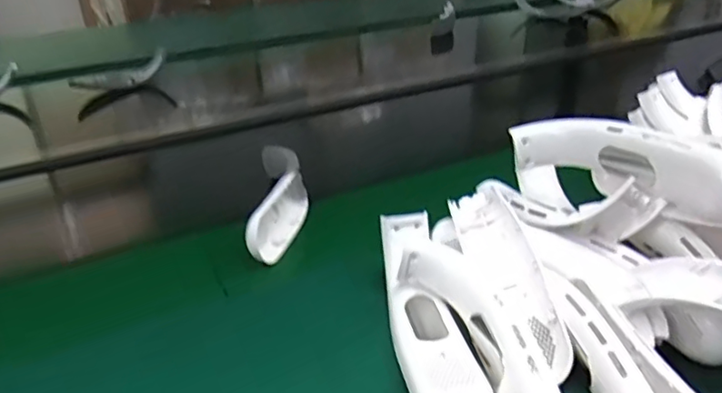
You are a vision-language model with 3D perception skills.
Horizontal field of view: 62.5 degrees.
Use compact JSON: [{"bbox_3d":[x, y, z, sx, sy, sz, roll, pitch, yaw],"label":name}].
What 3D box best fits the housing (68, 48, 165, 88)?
[{"bbox_3d":[-0.442,-0.228,1.086,0.168,0.049,0.040,-22,36,-30],"label":"housing"}]

